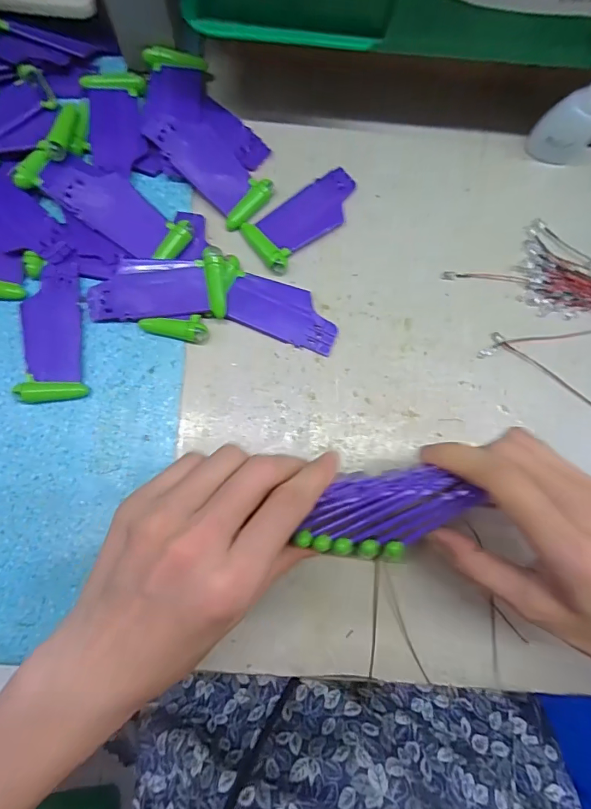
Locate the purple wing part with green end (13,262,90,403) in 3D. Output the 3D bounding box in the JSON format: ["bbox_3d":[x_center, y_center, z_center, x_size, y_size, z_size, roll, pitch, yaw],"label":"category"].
[{"bbox_3d":[-0.159,-0.047,0.285,0.037,0.011,0.088,-6,83,-3],"label":"purple wing part with green end"}]

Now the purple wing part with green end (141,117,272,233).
[{"bbox_3d":[-0.058,-0.166,0.303,0.040,0.017,0.086,-44,86,-7],"label":"purple wing part with green end"}]

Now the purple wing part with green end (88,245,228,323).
[{"bbox_3d":[-0.091,-0.077,0.290,0.089,0.015,0.040,-2,95,2],"label":"purple wing part with green end"}]

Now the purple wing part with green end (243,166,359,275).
[{"bbox_3d":[0.008,-0.132,0.307,0.088,0.008,0.040,-38,86,-6],"label":"purple wing part with green end"}]

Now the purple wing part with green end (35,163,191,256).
[{"bbox_3d":[-0.119,-0.130,0.293,0.102,0.013,0.038,33,82,2],"label":"purple wing part with green end"}]

